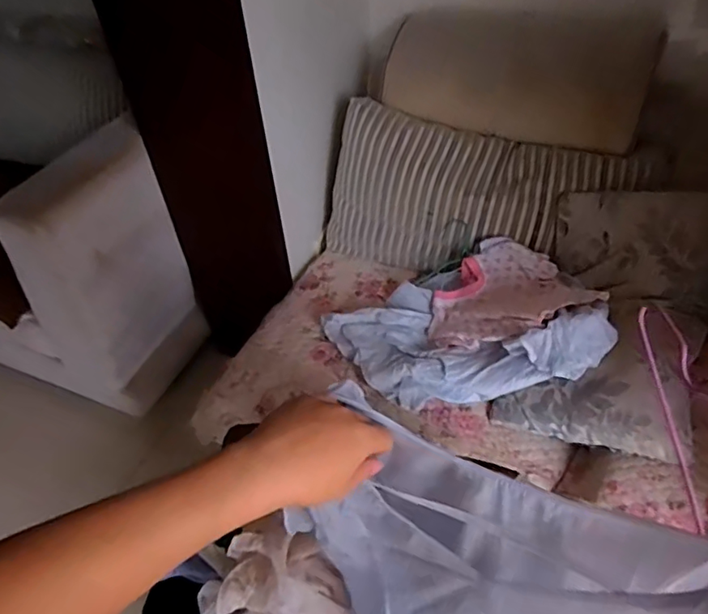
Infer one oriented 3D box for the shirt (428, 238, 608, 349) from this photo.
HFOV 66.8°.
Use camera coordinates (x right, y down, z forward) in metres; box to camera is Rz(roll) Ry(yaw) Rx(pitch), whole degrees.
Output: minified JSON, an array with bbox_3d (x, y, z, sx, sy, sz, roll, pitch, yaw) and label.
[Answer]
[{"bbox_3d":[0.330,-0.014,1.146,0.309,0.158,0.266,28,54,28],"label":"shirt"}]

